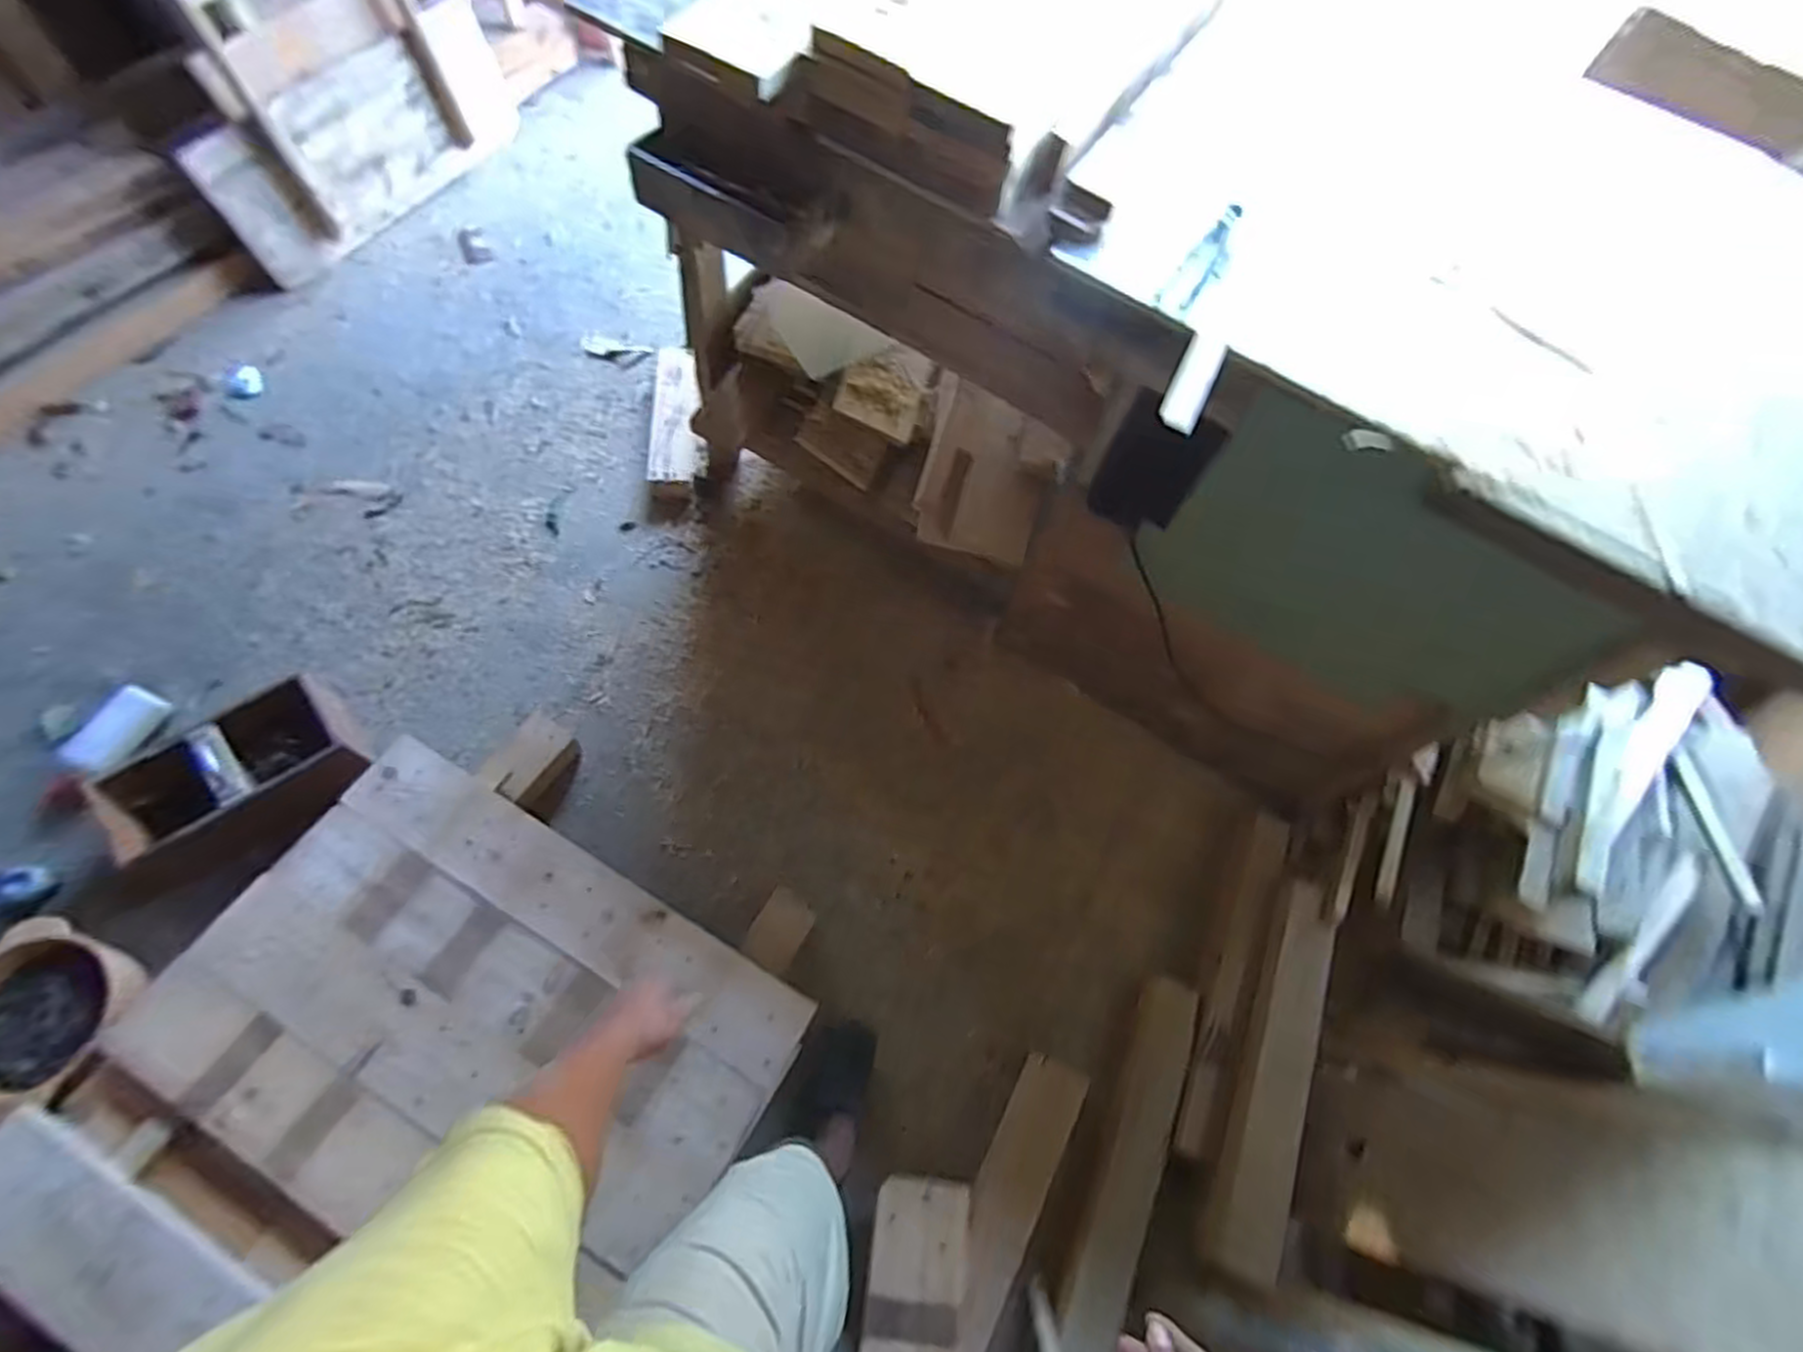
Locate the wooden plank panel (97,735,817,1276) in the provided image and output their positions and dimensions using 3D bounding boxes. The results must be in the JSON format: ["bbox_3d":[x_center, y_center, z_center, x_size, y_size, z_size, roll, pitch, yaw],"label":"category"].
[{"bbox_3d":[-0.629,0.524,1.157,0.824,0.047,0.552,30,66,6],"label":"wooden plank panel"}]

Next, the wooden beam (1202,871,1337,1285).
[{"bbox_3d":[0.607,0.620,1.222,0.098,0.052,0.583,25,62,5],"label":"wooden beam"}]

